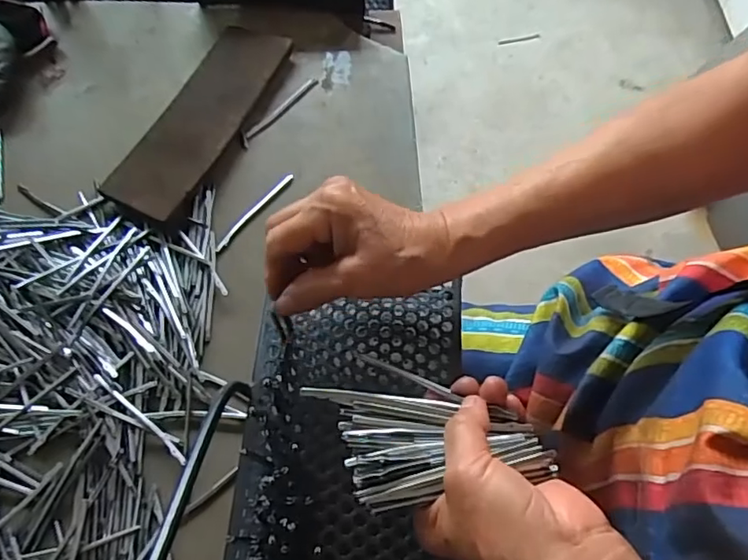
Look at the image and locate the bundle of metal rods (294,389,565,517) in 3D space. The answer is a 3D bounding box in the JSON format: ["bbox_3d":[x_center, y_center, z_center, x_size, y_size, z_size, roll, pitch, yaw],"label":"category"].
[{"bbox_3d":[0.030,0.097,0.317,0.136,0.020,0.063,5,66,2],"label":"bundle of metal rods"}]

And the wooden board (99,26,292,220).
[{"bbox_3d":[-0.172,-0.169,0.572,0.079,0.019,0.246,20,67,8],"label":"wooden board"}]

